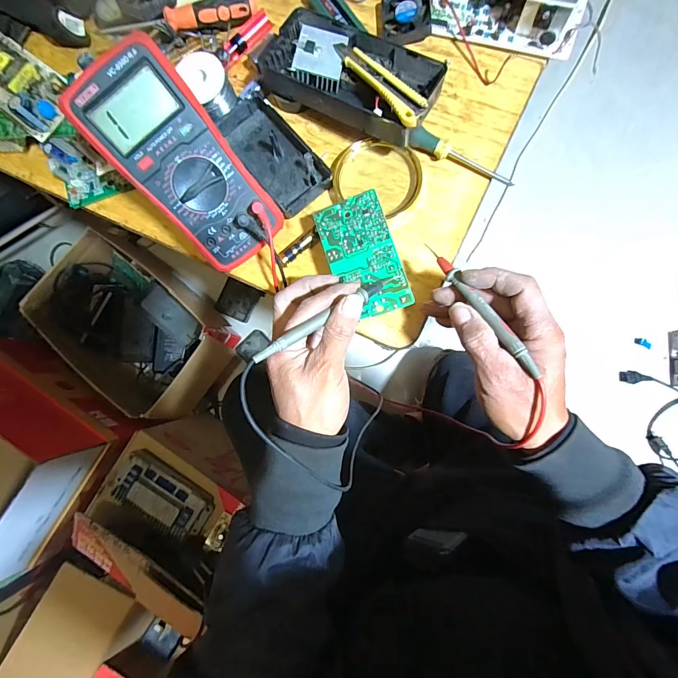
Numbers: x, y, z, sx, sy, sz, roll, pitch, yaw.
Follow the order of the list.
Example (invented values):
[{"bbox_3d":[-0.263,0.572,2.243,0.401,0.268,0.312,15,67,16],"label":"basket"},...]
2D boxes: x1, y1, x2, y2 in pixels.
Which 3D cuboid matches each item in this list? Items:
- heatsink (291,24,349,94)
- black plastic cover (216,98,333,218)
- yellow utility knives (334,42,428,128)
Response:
[{"bbox_3d":[-0.019,-0.277,0.362,0.047,0.012,0.053,13,84,-6],"label":"heatsink"},{"bbox_3d":[-0.069,-0.194,0.384,0.065,0.027,0.129,-39,83,1],"label":"black plastic cover"},{"bbox_3d":[0.036,-0.243,0.341,0.027,0.009,0.127,-36,71,2],"label":"yellow utility knives"}]

